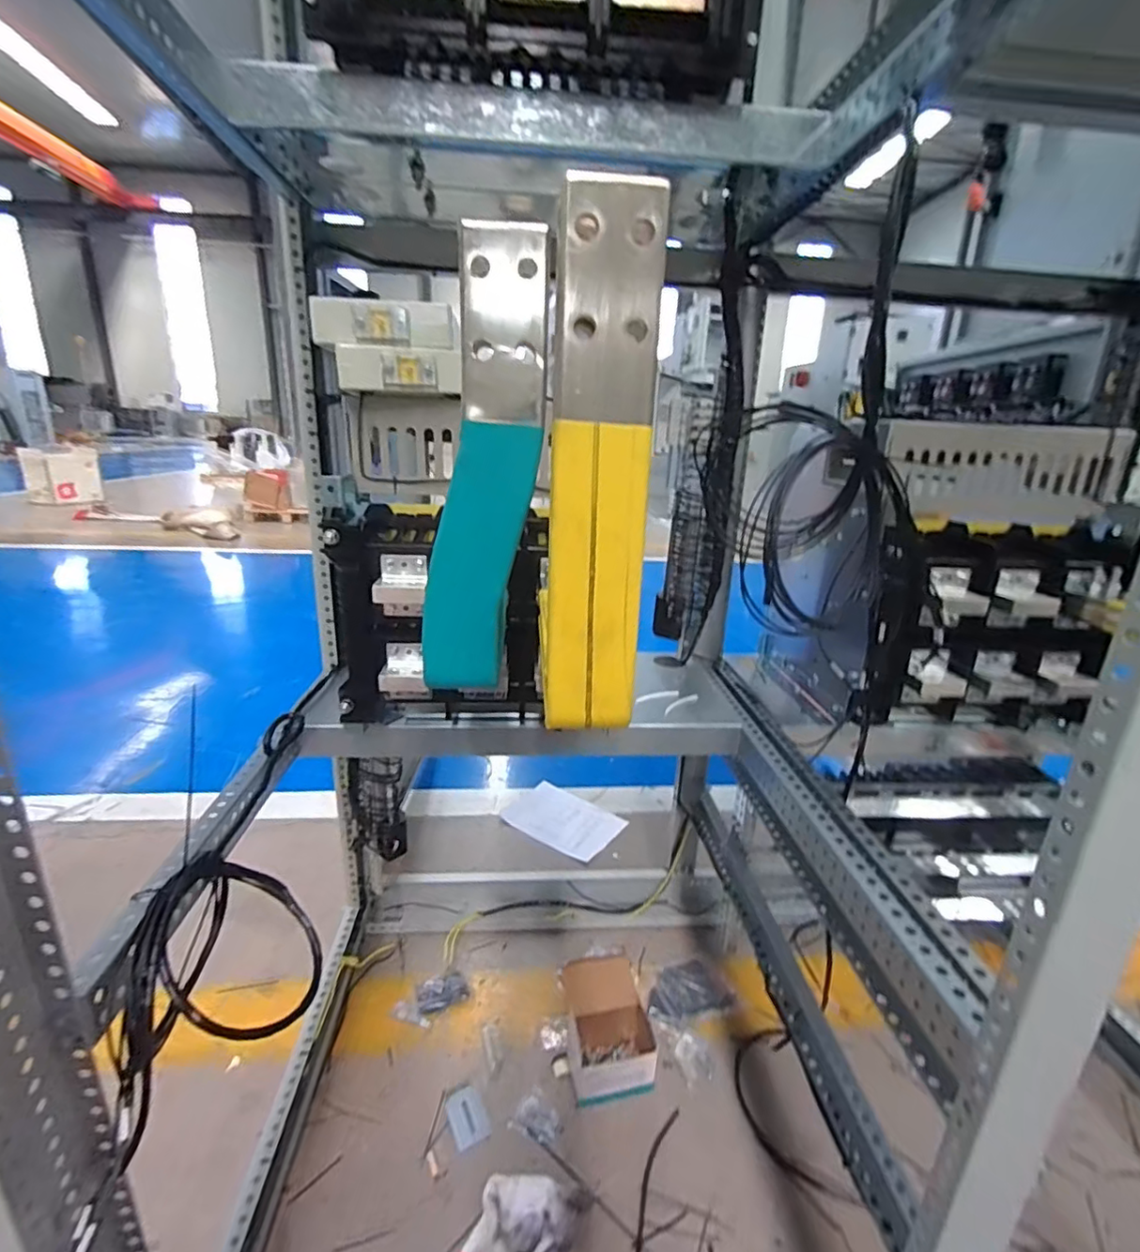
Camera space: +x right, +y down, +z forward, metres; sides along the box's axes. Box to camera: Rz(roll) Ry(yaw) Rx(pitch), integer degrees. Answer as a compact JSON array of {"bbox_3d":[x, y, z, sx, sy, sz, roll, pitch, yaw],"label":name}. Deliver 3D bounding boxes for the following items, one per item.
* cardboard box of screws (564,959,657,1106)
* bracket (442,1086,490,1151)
[{"bbox_3d":[0.064,0.657,0.958,0.139,0.120,0.142,0,18,-8],"label":"cardboard box of screws"},{"bbox_3d":[-0.156,0.736,0.884,0.054,0.004,0.080,-8,20,-29],"label":"bracket"}]

